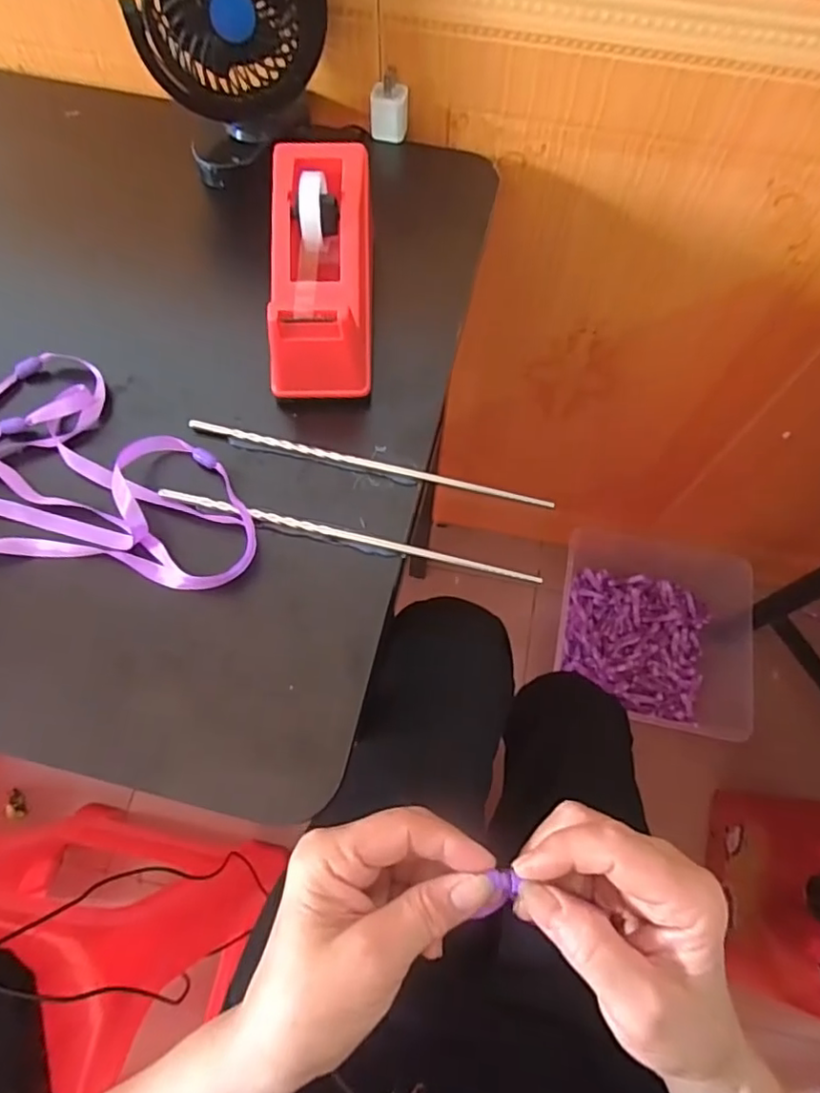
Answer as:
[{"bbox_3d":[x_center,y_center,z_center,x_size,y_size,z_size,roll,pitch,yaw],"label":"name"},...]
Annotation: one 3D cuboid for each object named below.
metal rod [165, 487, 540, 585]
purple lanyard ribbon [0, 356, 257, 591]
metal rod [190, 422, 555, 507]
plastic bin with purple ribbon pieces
[{"bbox_3d":[-0.036,-0.007,0.340,0.220,0.007,0.007,13,68,5],"label":"metal rod"},{"bbox_3d":[-0.230,-0.030,0.335,0.244,0.025,0.188,-20,69,-8],"label":"purple lanyard ribbon"},{"bbox_3d":[-0.028,-0.050,0.359,0.215,0.005,0.007,13,68,5],"label":"metal rod"},{"bbox_3d":[0.394,0.134,1.005,0.305,0.120,0.300,15,68,6],"label":"plastic bin with purple ribbon pieces"}]

